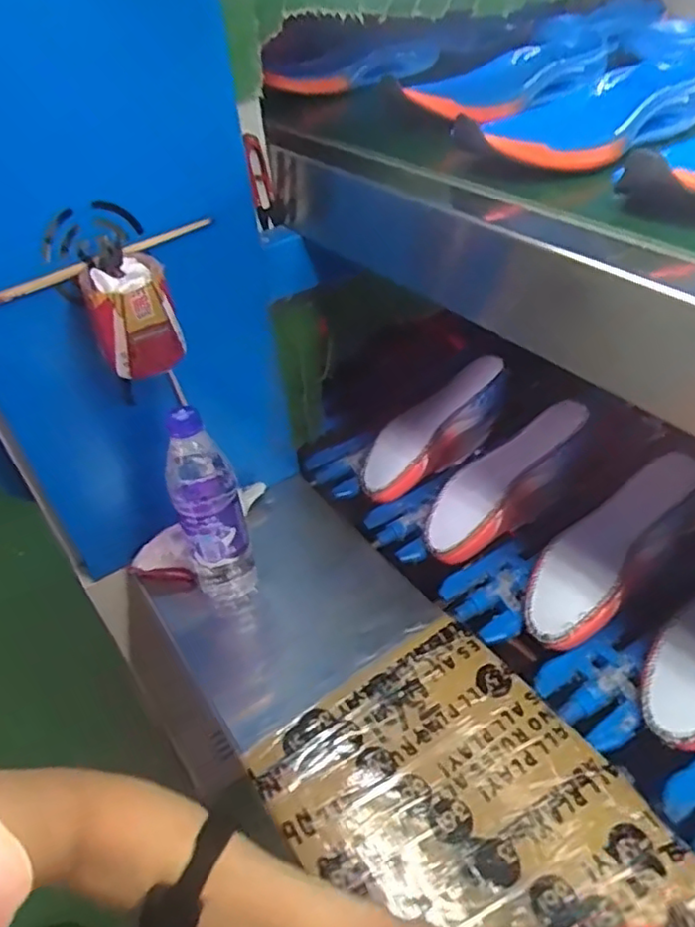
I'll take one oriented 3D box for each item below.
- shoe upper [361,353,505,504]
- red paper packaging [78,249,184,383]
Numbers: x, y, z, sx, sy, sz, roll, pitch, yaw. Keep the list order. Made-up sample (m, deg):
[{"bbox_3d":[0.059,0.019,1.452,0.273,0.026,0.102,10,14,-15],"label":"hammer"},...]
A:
[{"bbox_3d":[0.120,-0.040,0.858,0.244,0.071,0.088,-41,50,-9],"label":"shoe upper"},{"bbox_3d":[-0.186,-0.127,0.552,0.068,0.092,0.060,-20,43,-16],"label":"red paper packaging"}]

